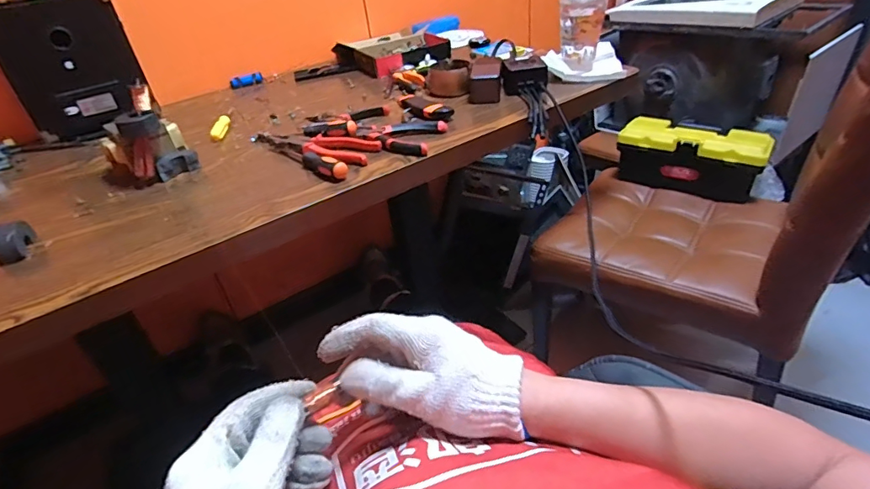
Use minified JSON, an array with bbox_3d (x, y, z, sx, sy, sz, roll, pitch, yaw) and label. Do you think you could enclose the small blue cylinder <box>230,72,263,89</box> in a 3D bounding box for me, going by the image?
[{"bbox_3d":[-0.437,-0.380,1.103,0.073,0.024,0.028,-18,36,-15],"label":"small blue cylinder"}]

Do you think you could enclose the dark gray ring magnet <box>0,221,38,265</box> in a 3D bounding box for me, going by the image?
[{"bbox_3d":[-0.523,-0.005,0.588,0.030,0.045,0.055,-16,36,-13],"label":"dark gray ring magnet"}]

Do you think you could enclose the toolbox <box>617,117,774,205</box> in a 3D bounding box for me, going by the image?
[{"bbox_3d":[0.586,-0.196,1.096,0.296,0.136,0.118,22,44,35],"label":"toolbox"}]

